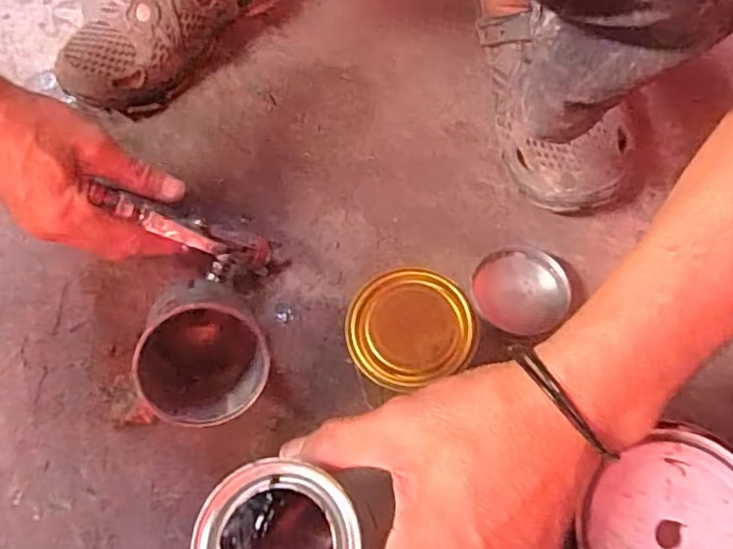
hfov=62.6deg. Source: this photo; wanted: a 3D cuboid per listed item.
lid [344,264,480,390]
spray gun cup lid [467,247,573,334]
[{"bbox_3d":[0.023,0.027,0.334,0.067,0.008,0.065,-1,67,3],"label":"lid"},{"bbox_3d":[0.120,0.012,0.473,0.070,0.013,0.071,-1,67,3],"label":"spray gun cup lid"}]

